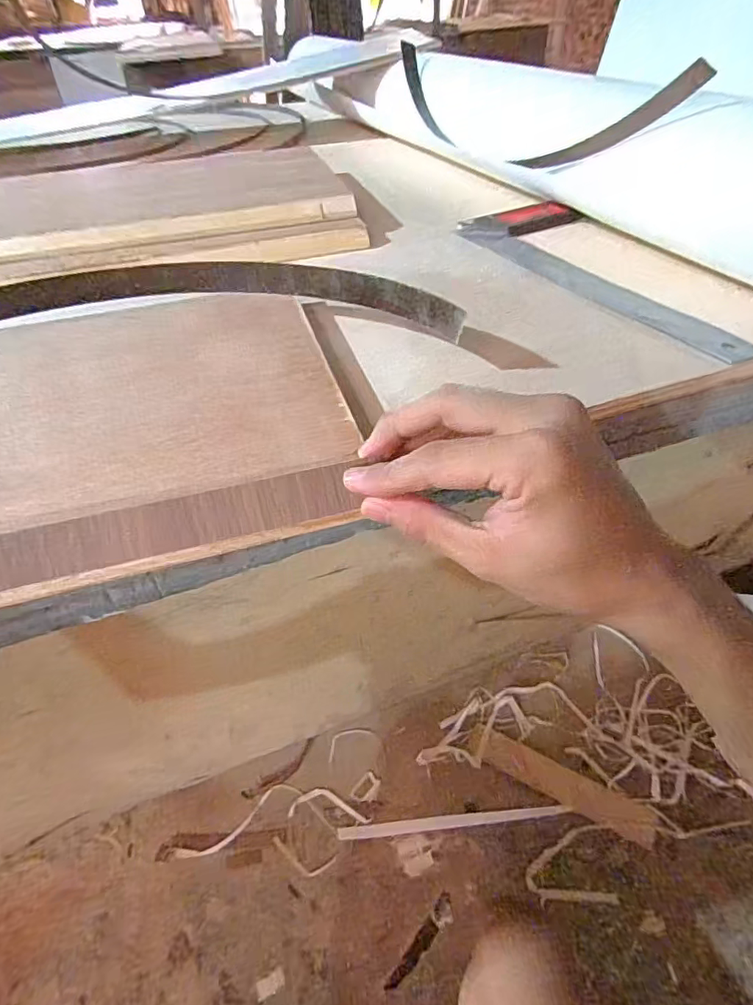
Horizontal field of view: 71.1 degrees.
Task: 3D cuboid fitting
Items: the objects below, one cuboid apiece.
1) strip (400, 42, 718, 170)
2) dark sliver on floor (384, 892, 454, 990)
[{"bbox_3d":[0.124,-0.417,0.555,0.055,0.088,0.477,-20,46,-15],"label":"strip"},{"bbox_3d":[0.067,0.642,0.770,0.029,0.009,0.141,32,54,31],"label":"dark sliver on floor"}]

